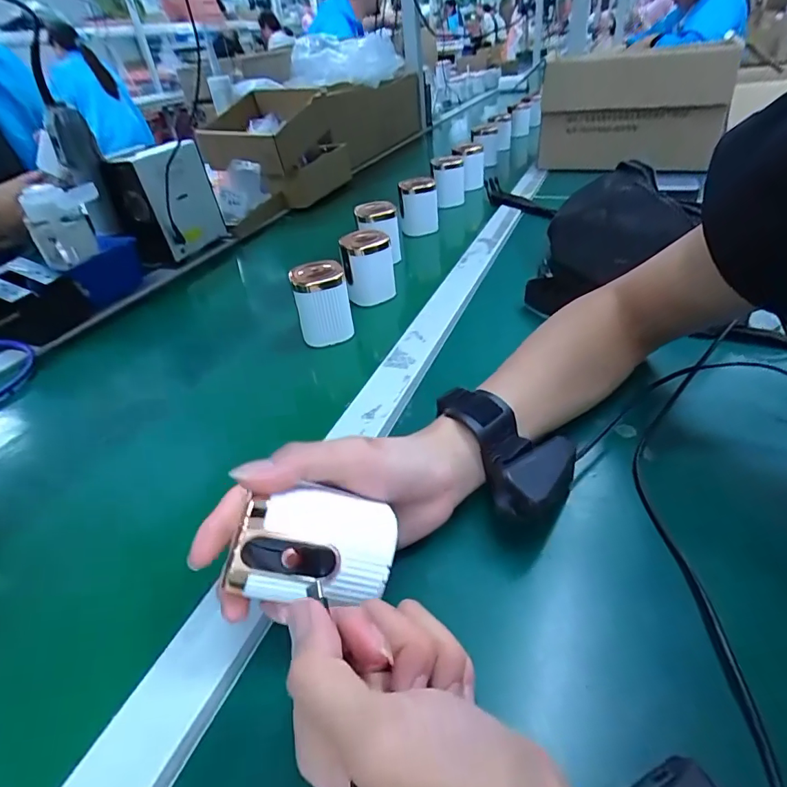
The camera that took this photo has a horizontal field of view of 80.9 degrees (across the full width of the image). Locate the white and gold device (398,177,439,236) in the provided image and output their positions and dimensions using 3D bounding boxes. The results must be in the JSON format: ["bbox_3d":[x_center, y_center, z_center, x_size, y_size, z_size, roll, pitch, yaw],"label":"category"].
[{"bbox_3d":[0.037,-0.280,0.695,0.057,0.072,0.050,-4,40,4],"label":"white and gold device"}]

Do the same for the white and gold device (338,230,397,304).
[{"bbox_3d":[-0.030,-0.148,0.535,0.055,0.070,0.051,-10,40,-4],"label":"white and gold device"}]

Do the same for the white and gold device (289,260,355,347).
[{"bbox_3d":[-0.073,-0.093,0.477,0.051,0.070,0.047,-13,40,-7],"label":"white and gold device"}]

